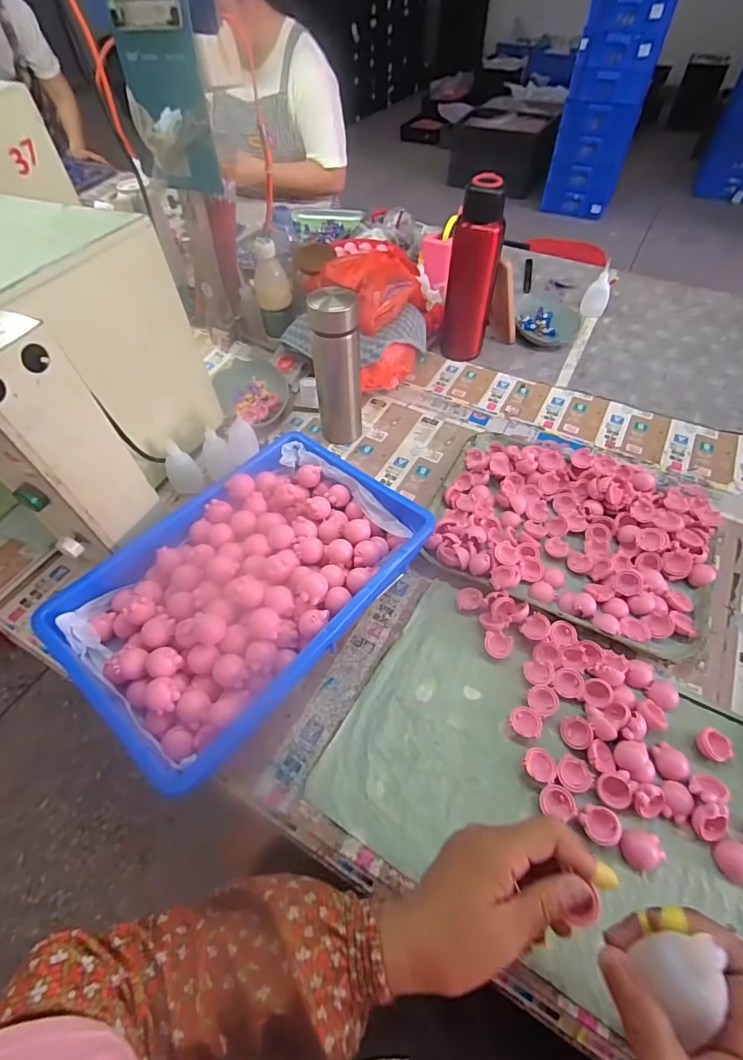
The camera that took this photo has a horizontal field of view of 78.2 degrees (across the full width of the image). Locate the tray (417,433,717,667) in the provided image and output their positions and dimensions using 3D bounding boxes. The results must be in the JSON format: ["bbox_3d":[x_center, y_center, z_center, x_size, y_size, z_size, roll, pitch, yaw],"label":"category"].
[{"bbox_3d":[0.263,-0.016,0.594,0.326,0.042,0.291,22,57,16],"label":"tray"}]

